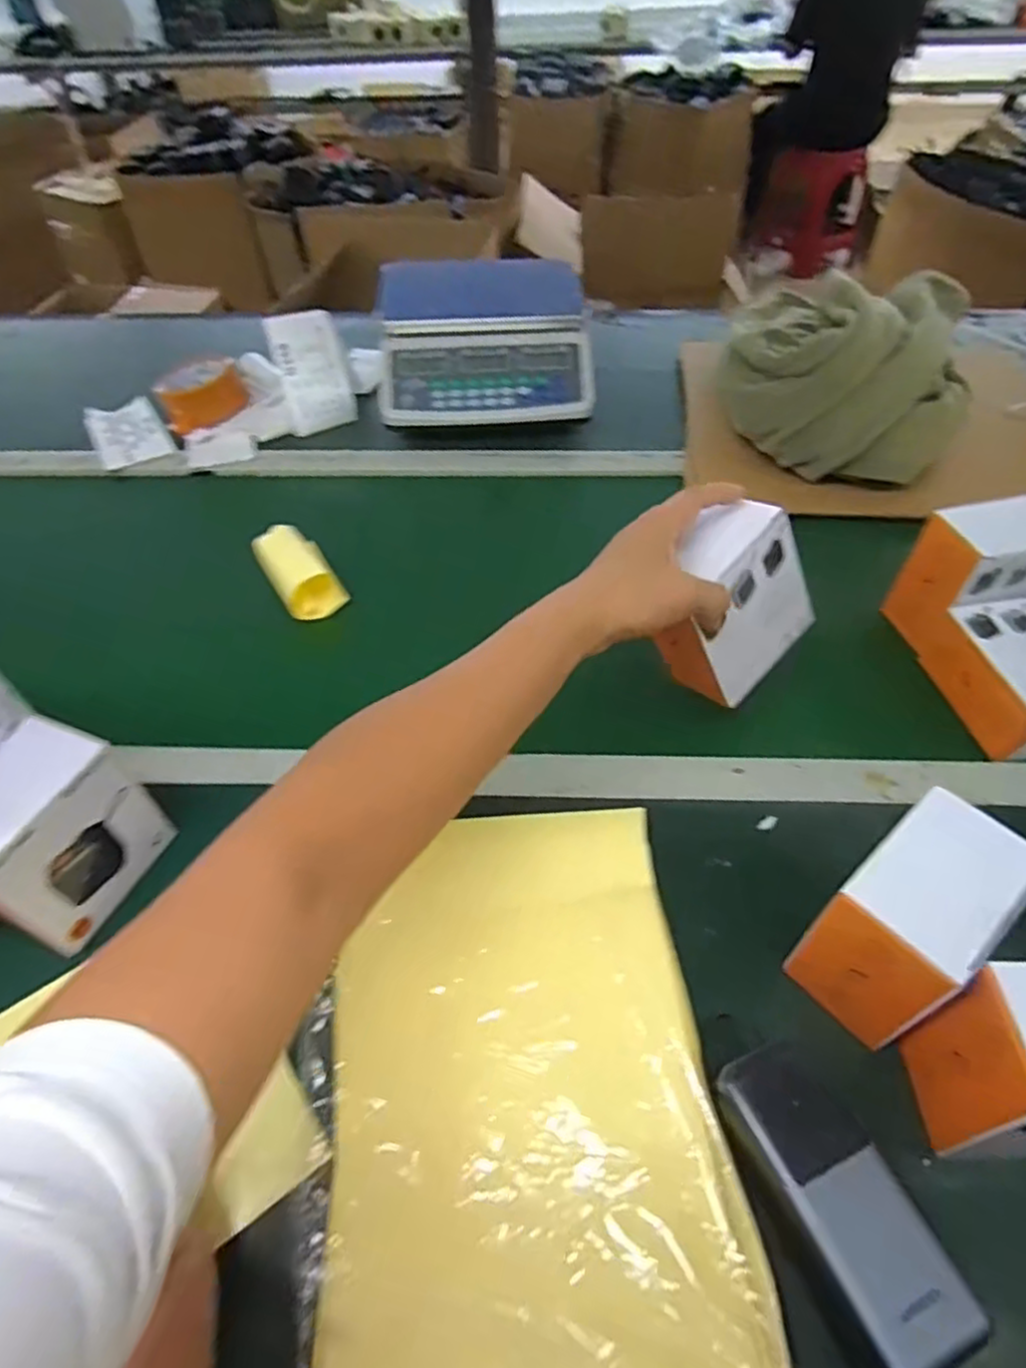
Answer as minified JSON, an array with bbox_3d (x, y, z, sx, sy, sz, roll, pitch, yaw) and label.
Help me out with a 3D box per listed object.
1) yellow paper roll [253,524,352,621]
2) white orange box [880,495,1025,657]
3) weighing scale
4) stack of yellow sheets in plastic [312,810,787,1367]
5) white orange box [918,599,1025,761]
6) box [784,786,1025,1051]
[{"bbox_3d":[-0.211,-0.112,0.681,0.060,0.050,0.098,-27,52,-19],"label":"yellow paper roll"},{"bbox_3d":[0.398,-0.097,0.590,0.111,0.104,0.071,-10,49,-5],"label":"white orange box"},{"bbox_3d":[-0.038,-0.433,0.866,0.251,0.108,0.251,-4,48,0],"label":"weighing scale"},{"bbox_3d":[0.004,0.218,0.391,0.207,0.023,0.304,-7,48,-2],"label":"stack of yellow sheets in plastic"},{"bbox_3d":[0.410,-0.003,0.551,0.118,0.058,0.121,-7,48,-3],"label":"white orange box"},{"bbox_3d":[0.225,0.134,0.396,0.102,0.114,0.069,-33,54,-23],"label":"box"}]

